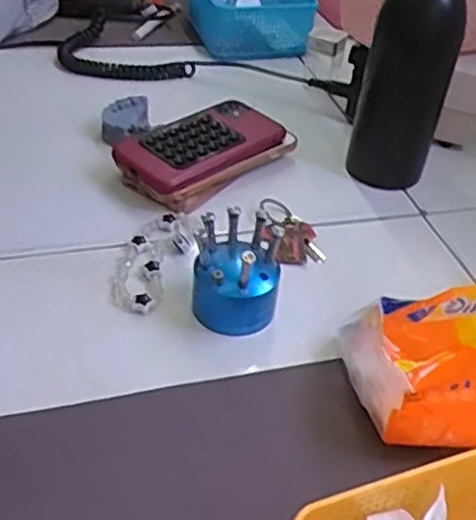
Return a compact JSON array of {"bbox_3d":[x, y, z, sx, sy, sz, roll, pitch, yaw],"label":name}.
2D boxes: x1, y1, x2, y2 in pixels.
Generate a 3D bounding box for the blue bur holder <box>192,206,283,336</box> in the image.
[{"bbox_3d":[-0.001,0.008,0.467,0.057,0.073,0.051,2,40,-3],"label":"blue bur holder"}]

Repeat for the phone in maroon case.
[{"bbox_3d":[-0.030,-0.103,0.602,0.147,0.015,0.077,-28,59,-29],"label":"phone in maroon case"}]

